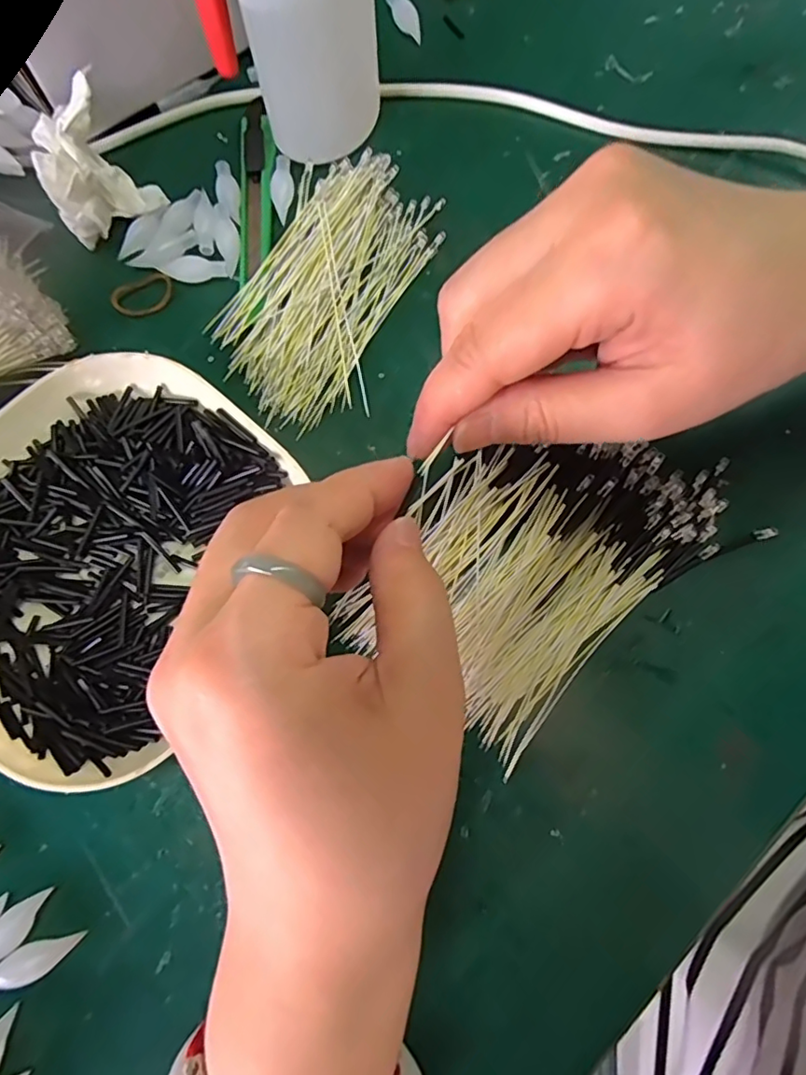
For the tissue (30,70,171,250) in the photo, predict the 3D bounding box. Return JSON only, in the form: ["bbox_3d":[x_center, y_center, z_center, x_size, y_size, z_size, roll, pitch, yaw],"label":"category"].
[{"bbox_3d":[-0.136,-0.160,0.247,0.042,0.034,0.040,-36,79,-9],"label":"tissue"}]

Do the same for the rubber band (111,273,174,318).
[{"bbox_3d":[-0.114,-0.106,0.252,0.027,0.004,0.018,-26,77,-7],"label":"rubber band"}]

